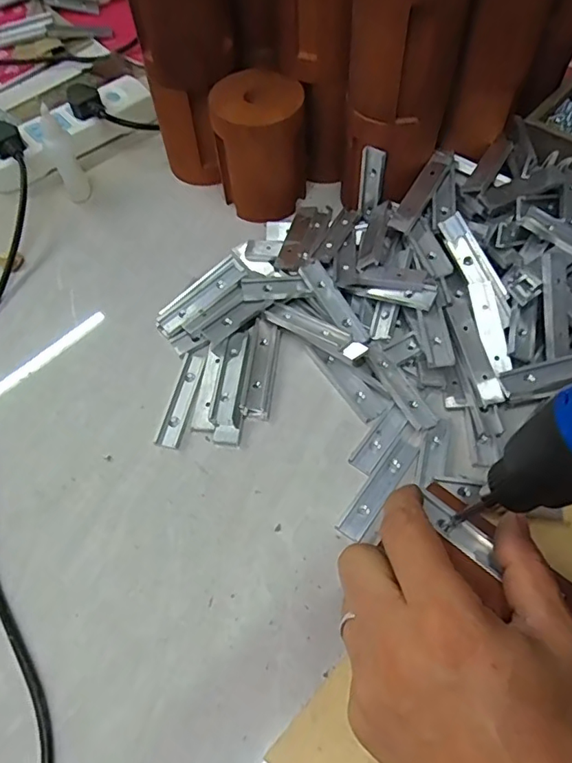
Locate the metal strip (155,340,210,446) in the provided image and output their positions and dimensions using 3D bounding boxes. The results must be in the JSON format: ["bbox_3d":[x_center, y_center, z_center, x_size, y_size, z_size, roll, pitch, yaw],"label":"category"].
[{"bbox_3d":[-0.078,0.009,0.401,0.018,0.004,0.086,8,60,8],"label":"metal strip"}]

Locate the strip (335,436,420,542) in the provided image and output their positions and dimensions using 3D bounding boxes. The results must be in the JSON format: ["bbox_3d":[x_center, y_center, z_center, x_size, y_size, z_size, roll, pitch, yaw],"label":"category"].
[{"bbox_3d":[0.063,0.070,0.355,0.017,0.004,0.078,31,65,20],"label":"strip"}]

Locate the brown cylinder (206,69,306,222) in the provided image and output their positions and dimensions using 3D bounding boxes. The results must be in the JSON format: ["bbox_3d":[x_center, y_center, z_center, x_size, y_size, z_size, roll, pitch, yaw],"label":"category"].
[{"bbox_3d":[-0.021,-0.206,0.470,0.078,0.101,0.074,-4,59,1],"label":"brown cylinder"}]

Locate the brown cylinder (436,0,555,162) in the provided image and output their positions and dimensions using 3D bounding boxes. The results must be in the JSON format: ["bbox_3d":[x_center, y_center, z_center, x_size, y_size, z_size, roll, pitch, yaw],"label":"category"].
[{"bbox_3d":[0.161,-0.273,0.409,0.078,0.143,0.065,-10,60,-4],"label":"brown cylinder"}]

